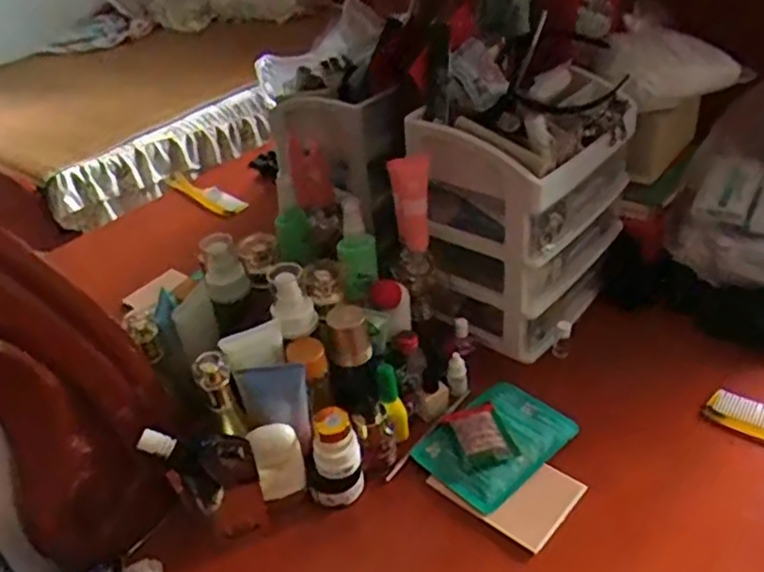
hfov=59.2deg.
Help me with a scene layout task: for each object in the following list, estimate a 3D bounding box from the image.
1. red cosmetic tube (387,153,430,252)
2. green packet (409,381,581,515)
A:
[{"bbox_3d":[0.029,-0.088,0.682,0.022,0.100,0.048,-19,38,-16],"label":"red cosmetic tube"},{"bbox_3d":[0.113,0.151,0.671,0.143,0.013,0.102,-33,44,-31],"label":"green packet"}]

